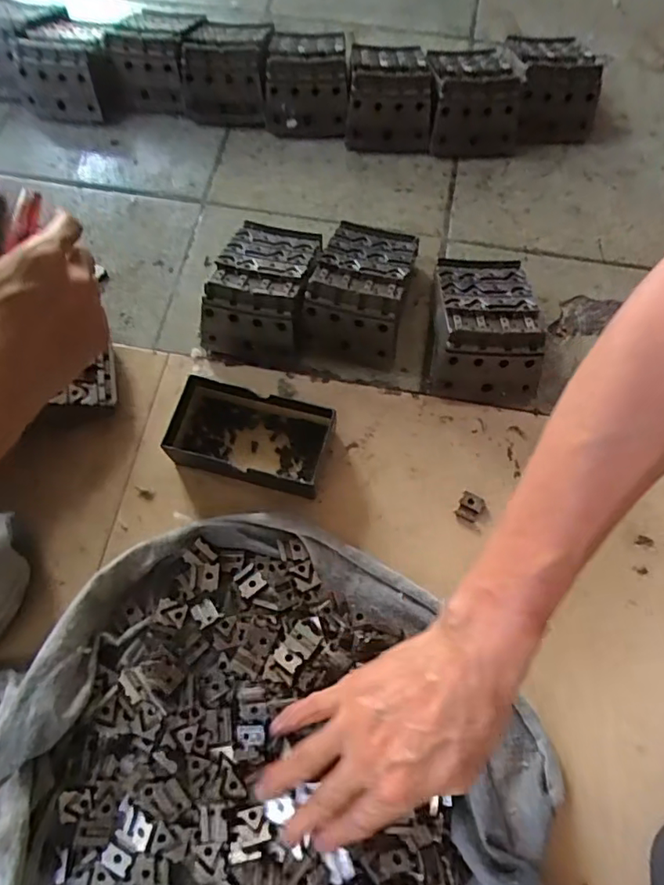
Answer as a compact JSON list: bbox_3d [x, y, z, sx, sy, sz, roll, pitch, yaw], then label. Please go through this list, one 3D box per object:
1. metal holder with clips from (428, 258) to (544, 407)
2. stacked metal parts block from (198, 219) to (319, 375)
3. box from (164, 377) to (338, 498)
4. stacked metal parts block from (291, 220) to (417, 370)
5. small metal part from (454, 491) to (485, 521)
[{"bbox_3d":[0.138,-0.111,0.506,0.088,0.067,0.139,4,70,2],"label":"metal holder with clips"},{"bbox_3d":[-0.063,-0.147,0.518,0.085,0.064,0.139,9,70,4],"label":"stacked metal parts block"},{"bbox_3d":[-0.072,-0.005,0.478,0.142,0.038,0.072,13,71,5],"label":"box"},{"bbox_3d":[0.027,-0.147,0.518,0.089,0.065,0.144,12,71,5],"label":"stacked metal parts block"},{"bbox_3d":[0.115,0.053,0.471,0.019,0.006,0.024,24,72,9],"label":"small metal part"}]

